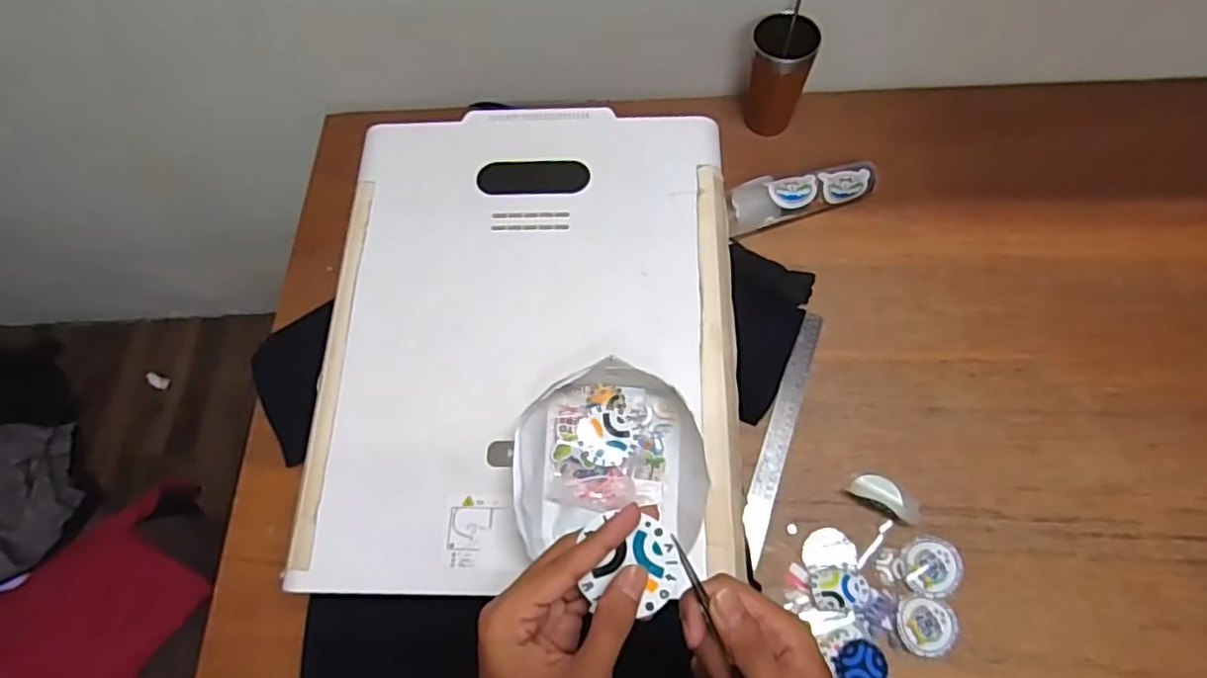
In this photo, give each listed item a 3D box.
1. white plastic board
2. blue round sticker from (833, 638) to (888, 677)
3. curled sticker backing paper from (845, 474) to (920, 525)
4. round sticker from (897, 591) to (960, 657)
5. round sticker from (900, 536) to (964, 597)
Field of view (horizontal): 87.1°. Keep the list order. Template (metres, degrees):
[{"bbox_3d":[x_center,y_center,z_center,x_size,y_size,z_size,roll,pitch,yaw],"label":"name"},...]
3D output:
[{"bbox_3d":[-0.072,-0.022,0.630,0.399,0.022,0.495,-1,67,2],"label":"white plastic board"},{"bbox_3d":[0.262,0.331,0.642,0.050,0.005,0.048,-1,67,2],"label":"blue round sticker"},{"bbox_3d":[0.313,0.171,0.699,0.077,0.022,0.039,27,71,13],"label":"curled sticker backing paper"},{"bbox_3d":[0.333,0.293,0.650,0.062,0.006,0.057,-1,67,2],"label":"round sticker"},{"bbox_3d":[0.348,0.239,0.670,0.061,0.006,0.057,-1,67,2],"label":"round sticker"}]

